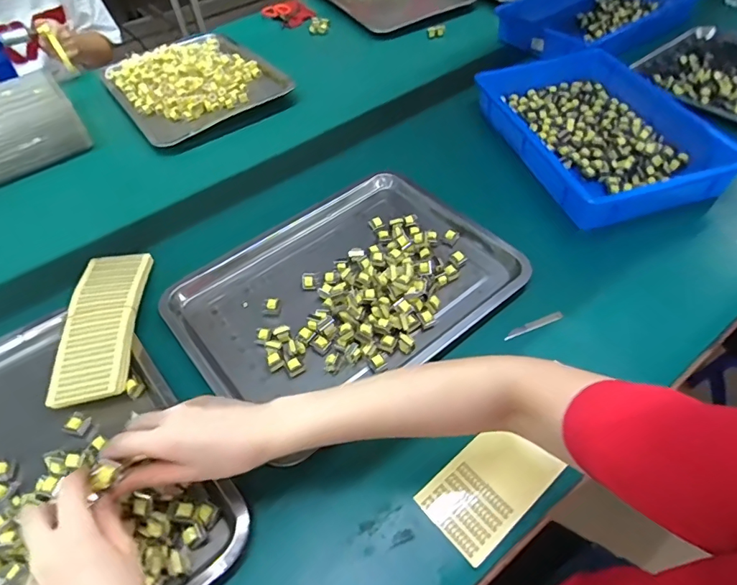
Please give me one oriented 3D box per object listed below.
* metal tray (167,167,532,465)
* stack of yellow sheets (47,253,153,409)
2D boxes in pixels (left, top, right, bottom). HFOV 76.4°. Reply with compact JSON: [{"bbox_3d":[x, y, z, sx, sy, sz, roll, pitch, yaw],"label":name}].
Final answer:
[{"bbox_3d":[-0.039,-0.019,0.592,0.381,0.031,0.318,-33,56,-21],"label":"metal tray"},{"bbox_3d":[-0.316,0.033,0.558,0.078,0.025,0.210,-10,51,-4],"label":"stack of yellow sheets"}]

